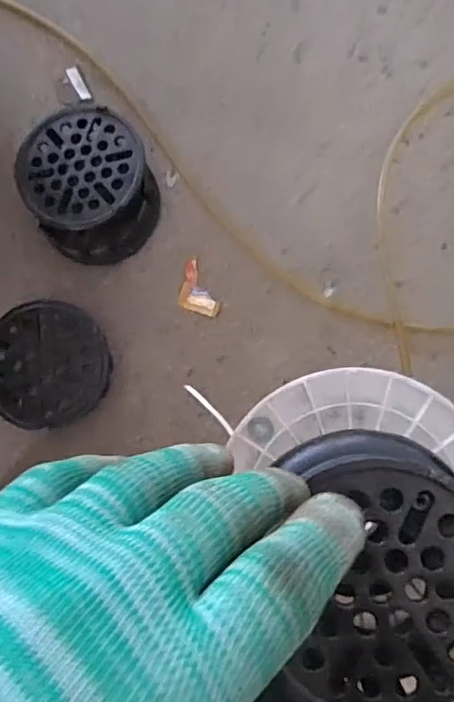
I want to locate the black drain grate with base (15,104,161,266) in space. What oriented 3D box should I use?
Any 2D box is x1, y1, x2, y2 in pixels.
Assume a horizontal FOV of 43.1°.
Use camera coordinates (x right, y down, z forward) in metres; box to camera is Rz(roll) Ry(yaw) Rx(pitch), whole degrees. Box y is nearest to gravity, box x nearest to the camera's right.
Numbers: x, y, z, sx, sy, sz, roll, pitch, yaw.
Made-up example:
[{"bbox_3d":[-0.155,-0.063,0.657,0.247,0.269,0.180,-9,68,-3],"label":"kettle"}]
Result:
[{"bbox_3d":[-0.147,-0.178,0.613,0.136,0.054,0.165,-30,86,3],"label":"black drain grate with base"}]

